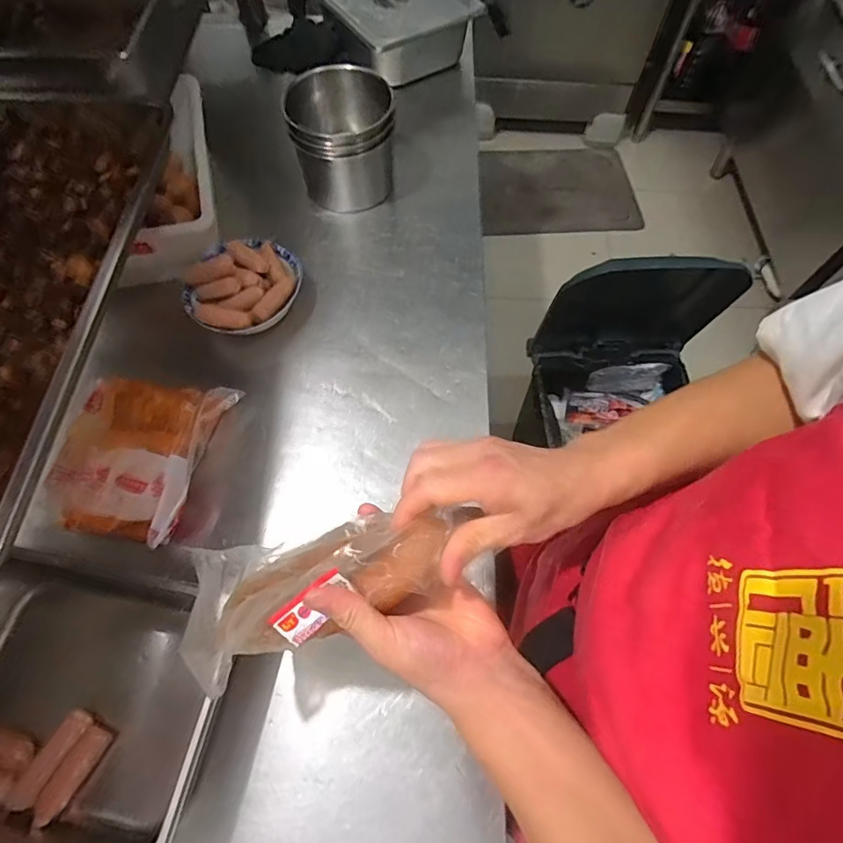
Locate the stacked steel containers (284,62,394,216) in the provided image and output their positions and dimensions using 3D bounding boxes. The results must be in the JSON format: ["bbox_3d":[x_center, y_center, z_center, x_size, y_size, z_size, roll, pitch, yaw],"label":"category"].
[{"bbox_3d":[-0.129,-0.461,0.821,0.142,0.167,0.141,3,64,0],"label":"stacked steel containers"}]

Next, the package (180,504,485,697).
[{"bbox_3d":[-0.086,0.123,0.378,0.255,0.041,0.106,-25,62,26],"label":"package"}]

